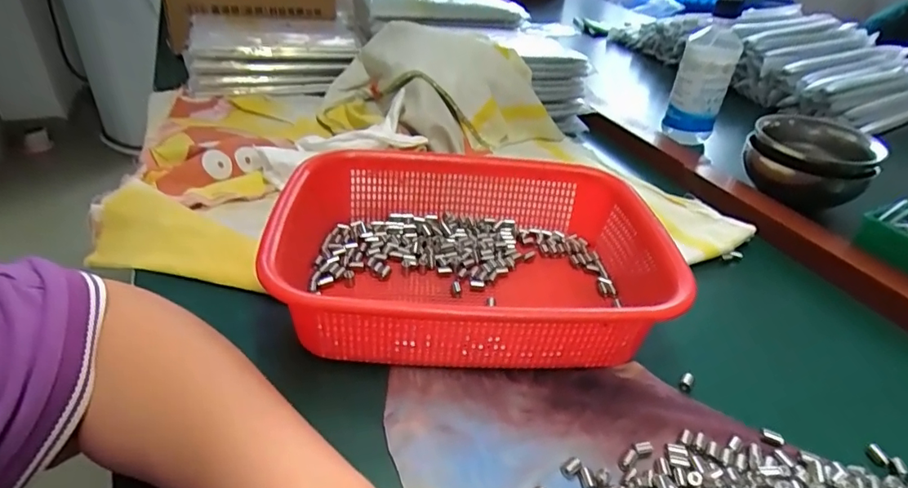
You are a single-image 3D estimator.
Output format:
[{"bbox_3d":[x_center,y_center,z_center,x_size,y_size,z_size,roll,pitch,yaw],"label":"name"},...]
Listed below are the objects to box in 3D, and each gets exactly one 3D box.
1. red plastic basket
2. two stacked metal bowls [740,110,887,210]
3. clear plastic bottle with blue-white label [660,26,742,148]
[{"bbox_3d":[0.012,0.008,0.399,0.280,0.075,0.212,1,36,-7],"label":"red plastic basket"},{"bbox_3d":[0.409,-0.095,0.590,0.124,0.075,0.124,27,41,27],"label":"two stacked metal bowls"},{"bbox_3d":[0.333,-0.210,0.690,0.064,0.149,0.071,20,38,19],"label":"clear plastic bottle with blue-white label"}]

